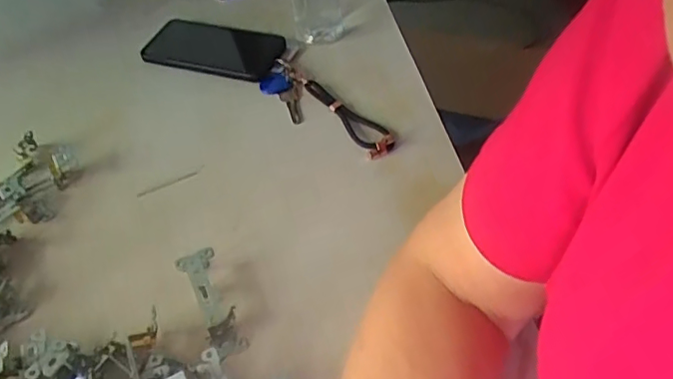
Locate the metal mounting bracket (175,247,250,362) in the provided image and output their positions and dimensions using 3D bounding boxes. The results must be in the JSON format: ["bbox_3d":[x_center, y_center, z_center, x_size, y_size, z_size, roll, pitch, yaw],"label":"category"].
[{"bbox_3d":[-0.100,0.084,0.456,0.031,0.017,0.102,-26,52,-17],"label":"metal mounting bracket"}]

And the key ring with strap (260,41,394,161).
[{"bbox_3d":[-0.016,-0.092,0.606,0.066,0.021,0.196,-32,54,-21],"label":"key ring with strap"}]

